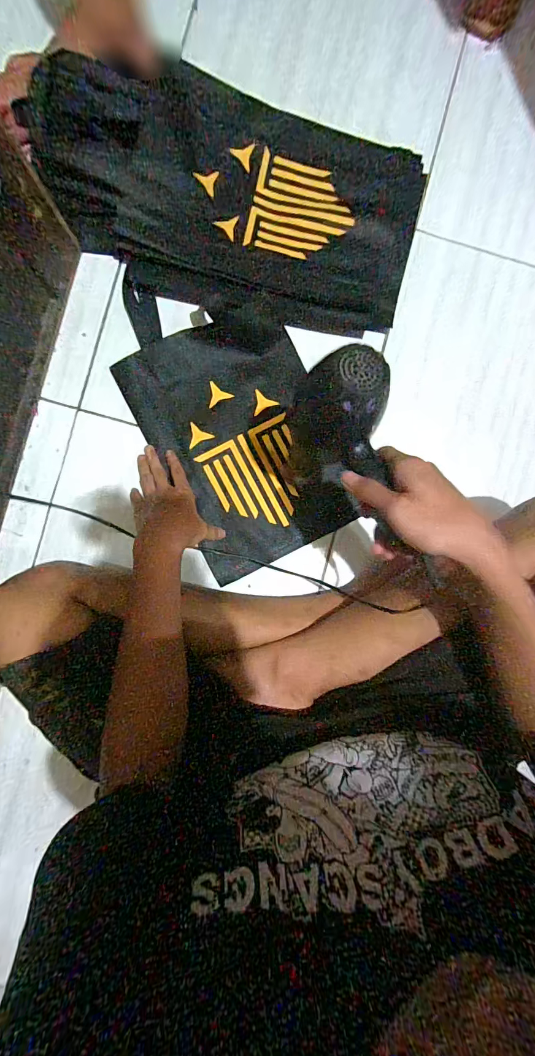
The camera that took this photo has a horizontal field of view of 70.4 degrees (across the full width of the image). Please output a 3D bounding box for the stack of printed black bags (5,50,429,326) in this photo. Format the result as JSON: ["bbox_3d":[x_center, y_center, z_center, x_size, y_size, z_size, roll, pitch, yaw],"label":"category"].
[{"bbox_3d":[-0.039,-0.464,0.525,0.511,0.068,0.285,15,86,-4],"label":"stack of printed black bags"}]

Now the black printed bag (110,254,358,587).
[{"bbox_3d":[-0.056,-0.164,0.544,0.236,0.029,0.429,-27,90,-5],"label":"black printed bag"}]

